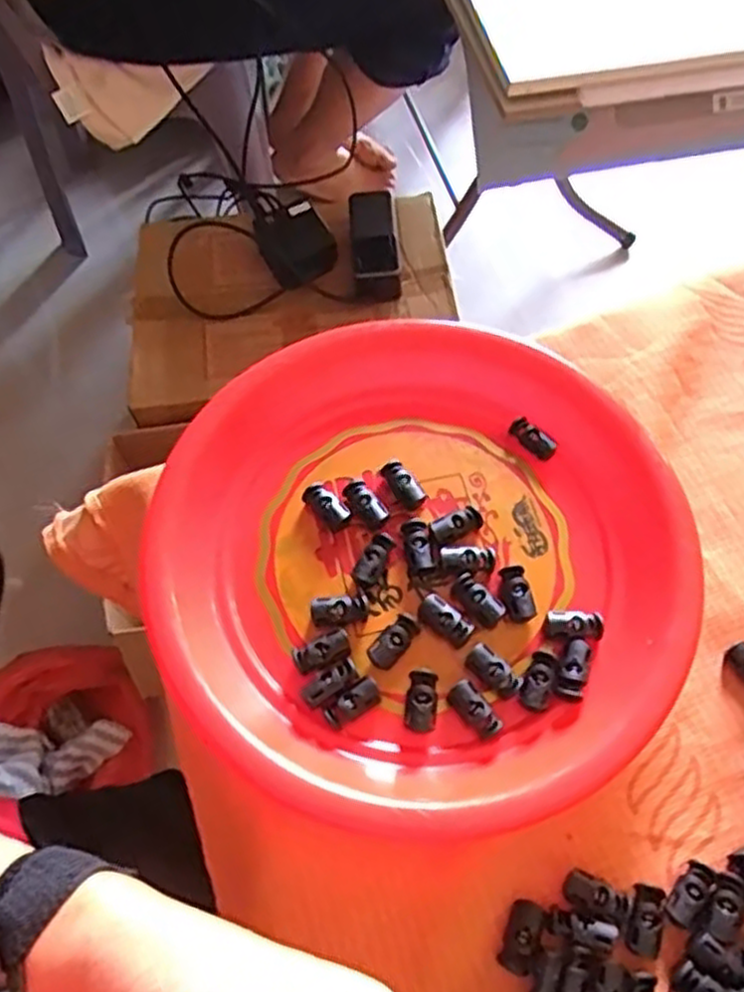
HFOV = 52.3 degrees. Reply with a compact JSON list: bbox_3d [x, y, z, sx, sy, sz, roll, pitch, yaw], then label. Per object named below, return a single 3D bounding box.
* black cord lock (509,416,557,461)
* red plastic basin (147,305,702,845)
[{"bbox_3d":[0.088,-0.031,0.412,0.027,0.010,0.011,37,68,17],"label":"black cord lock"},{"bbox_3d":[0.025,0.025,0.378,0.245,0.039,0.256,0,63,0],"label":"red plastic basin"}]

